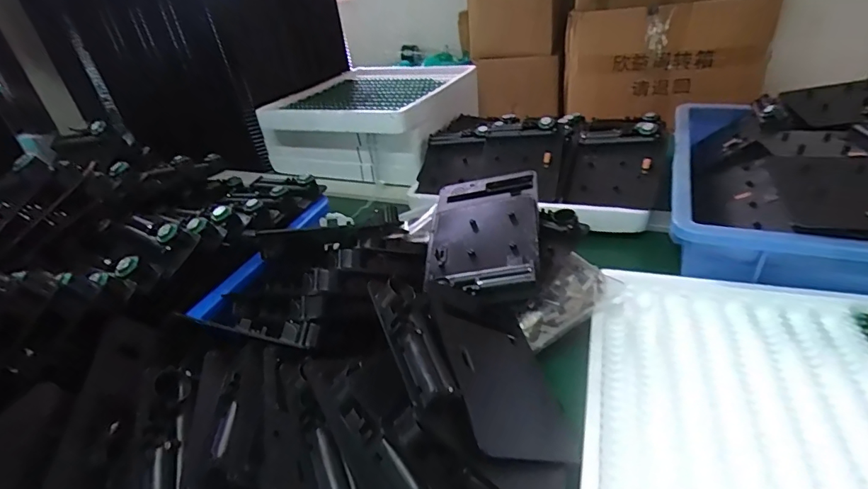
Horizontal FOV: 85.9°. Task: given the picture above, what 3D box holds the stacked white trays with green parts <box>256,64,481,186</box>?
[{"bbox_3d":[-0.107,-0.233,0.864,0.304,0.120,0.320,8,35,23],"label":"stacked white trays with green parts"}]

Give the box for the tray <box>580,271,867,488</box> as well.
[{"bbox_3d":[0.268,0.118,0.334,0.292,0.026,0.296,5,34,19],"label":"tray"}]

